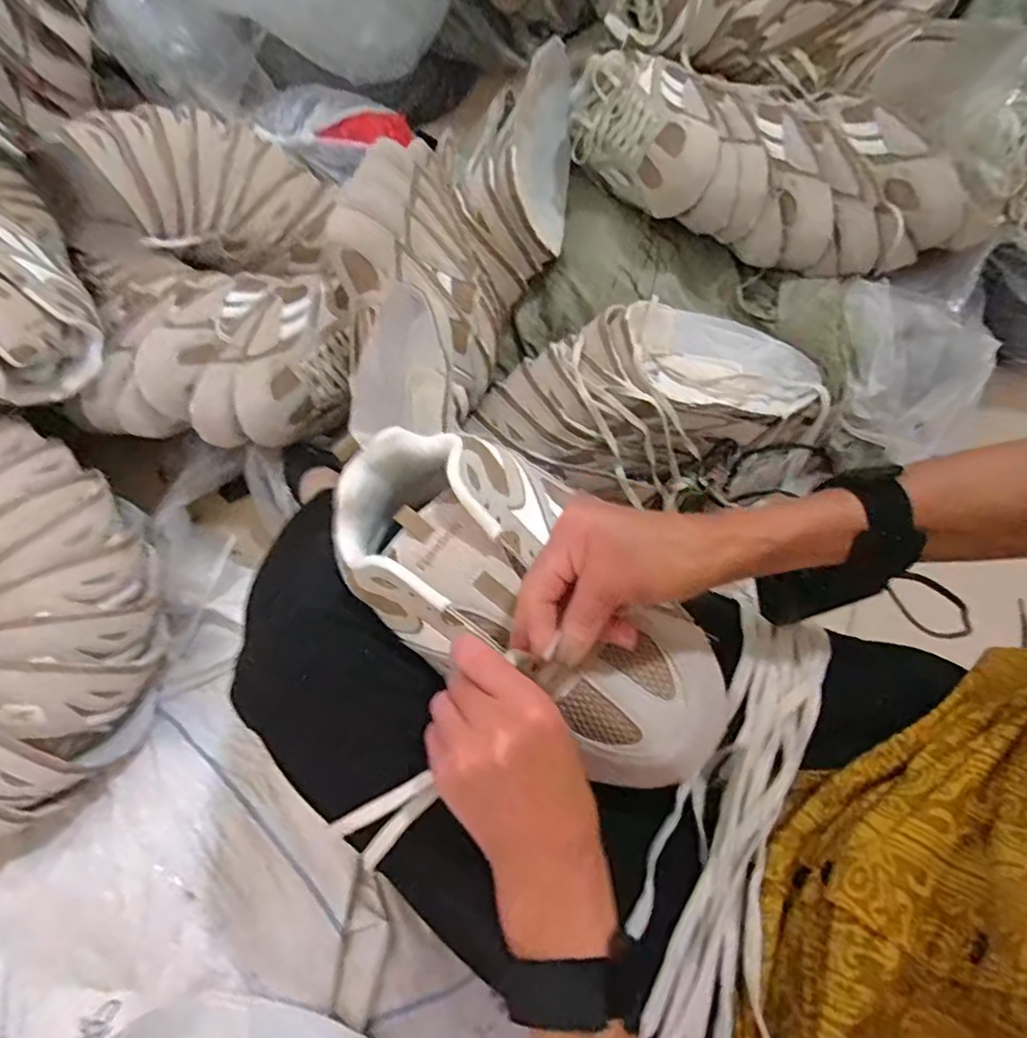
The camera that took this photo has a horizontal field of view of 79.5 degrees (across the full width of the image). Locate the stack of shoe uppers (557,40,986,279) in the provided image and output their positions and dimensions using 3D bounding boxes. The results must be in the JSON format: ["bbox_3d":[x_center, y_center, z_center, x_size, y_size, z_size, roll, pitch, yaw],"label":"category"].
[{"bbox_3d":[0.293,-0.407,0.719,0.472,0.100,0.185,16,74,5],"label":"stack of shoe uppers"}]

